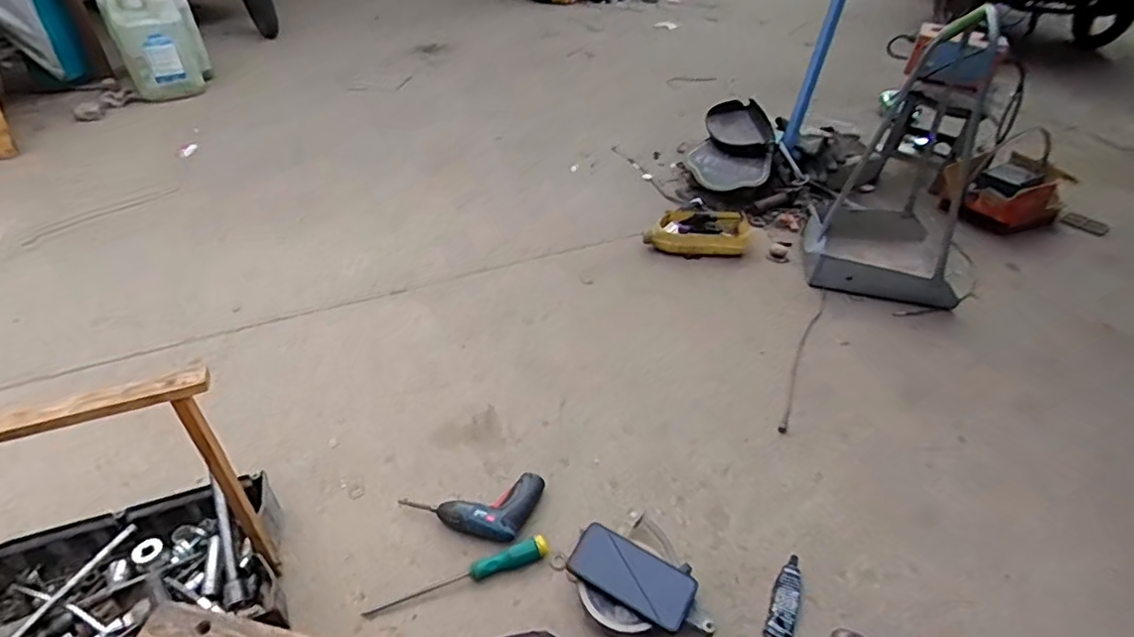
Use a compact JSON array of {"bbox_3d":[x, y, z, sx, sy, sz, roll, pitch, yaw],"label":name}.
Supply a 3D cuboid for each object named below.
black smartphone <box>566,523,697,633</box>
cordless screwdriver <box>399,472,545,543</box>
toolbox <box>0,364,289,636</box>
[{"bbox_3d":[0.086,0.342,0.806,0.165,0.013,0.078,20,55,25],"label":"black smartphone"},{"bbox_3d":[-0.143,0.293,0.912,0.221,0.040,0.106,-5,41,-6],"label":"cordless screwdriver"},{"bbox_3d":[-0.570,0.247,0.697,0.388,0.392,0.228,-17,44,-19],"label":"toolbox"}]

